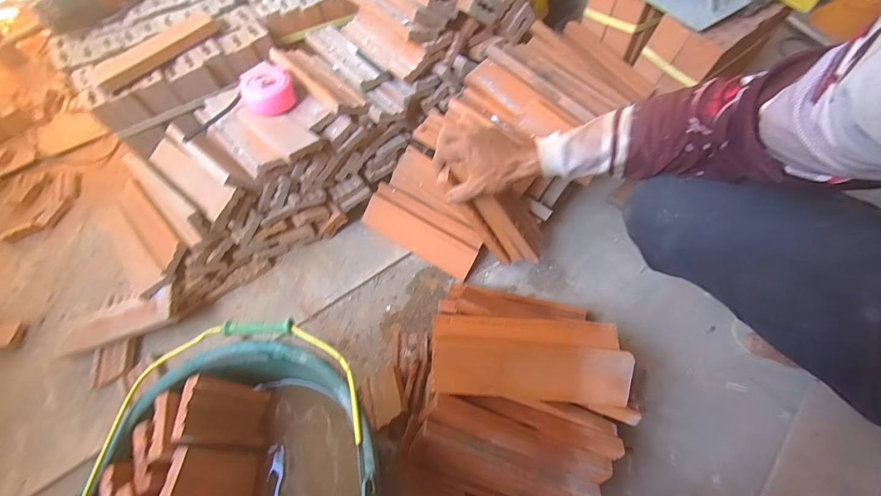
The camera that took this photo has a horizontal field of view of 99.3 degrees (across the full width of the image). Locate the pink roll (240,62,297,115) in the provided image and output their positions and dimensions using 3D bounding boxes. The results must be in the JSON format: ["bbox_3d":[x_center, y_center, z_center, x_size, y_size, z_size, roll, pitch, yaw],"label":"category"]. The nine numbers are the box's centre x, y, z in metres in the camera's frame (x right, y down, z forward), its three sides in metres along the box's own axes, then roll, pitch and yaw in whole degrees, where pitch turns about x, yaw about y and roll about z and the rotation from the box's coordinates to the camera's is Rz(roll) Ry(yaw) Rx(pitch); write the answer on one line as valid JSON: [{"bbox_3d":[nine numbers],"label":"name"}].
[{"bbox_3d":[-0.289,-0.265,0.631,0.087,0.045,0.078,-34,64,-14],"label":"pink roll"}]

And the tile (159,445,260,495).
[{"bbox_3d":[-0.241,0.250,0.395,0.008,0.104,0.066,-22,50,27],"label":"tile"}]

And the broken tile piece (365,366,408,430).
[{"bbox_3d":[-0.084,0.222,0.569,0.059,0.010,0.088,-34,37,3],"label":"broken tile piece"}]

